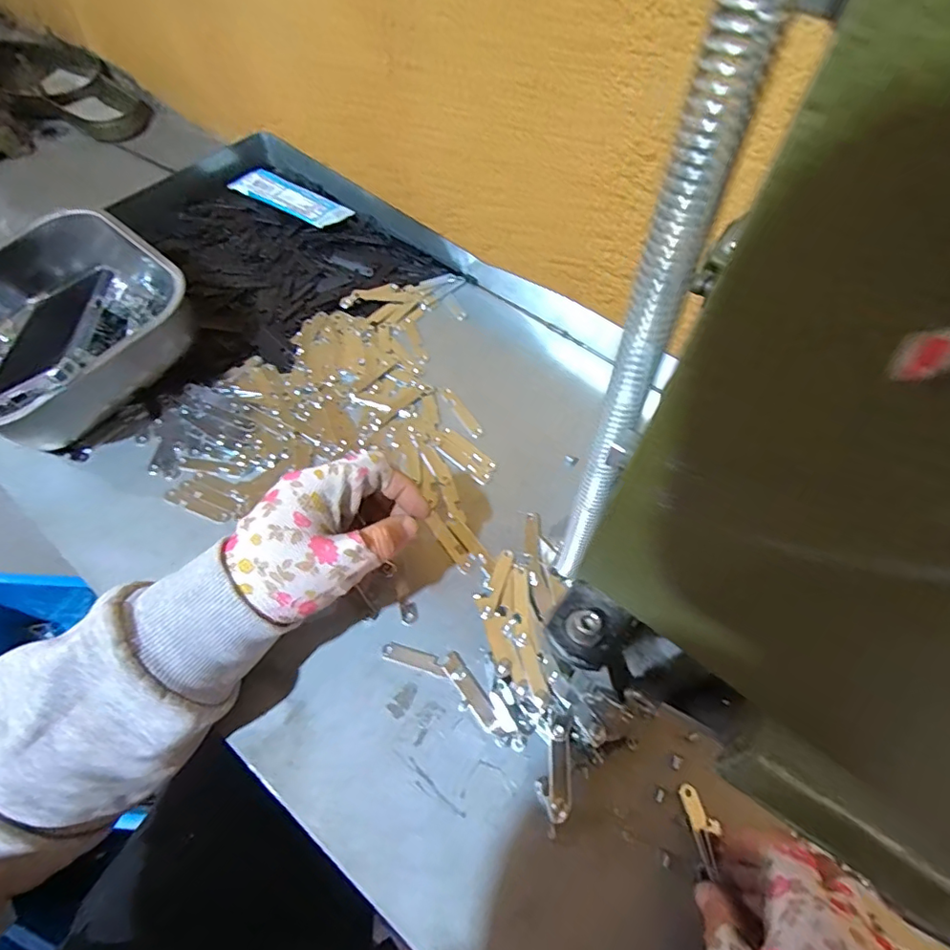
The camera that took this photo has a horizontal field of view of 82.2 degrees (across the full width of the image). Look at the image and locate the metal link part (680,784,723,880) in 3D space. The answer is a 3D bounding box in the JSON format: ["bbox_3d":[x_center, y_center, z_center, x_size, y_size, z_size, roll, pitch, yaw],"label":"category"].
[{"bbox_3d":[0.125,0.193,0.297,0.015,0.004,0.042,-9,59,-3],"label":"metal link part"}]

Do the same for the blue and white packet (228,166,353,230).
[{"bbox_3d":[-0.190,-0.280,0.550,0.137,0.017,0.037,28,63,15],"label":"blue and white packet"}]

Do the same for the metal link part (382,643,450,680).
[{"bbox_3d":[-0.036,0.115,0.340,0.043,0.004,0.011,15,60,8],"label":"metal link part"}]

